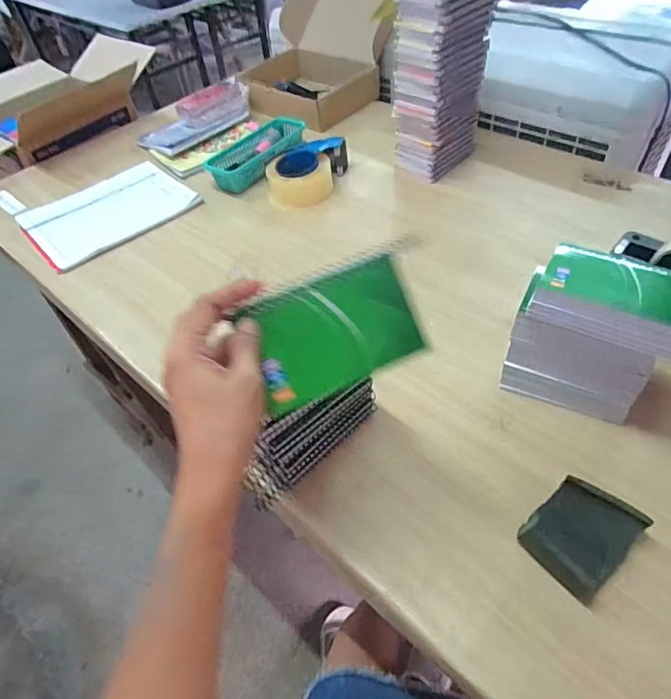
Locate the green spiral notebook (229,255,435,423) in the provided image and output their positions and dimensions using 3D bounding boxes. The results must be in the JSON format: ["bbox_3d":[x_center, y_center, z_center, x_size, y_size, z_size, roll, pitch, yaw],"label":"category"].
[{"bbox_3d":[0.000,-0.015,0.345,0.122,0.083,0.011,-23,8,-13],"label":"green spiral notebook"}]

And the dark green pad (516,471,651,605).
[{"bbox_3d":[0.216,0.164,0.422,0.100,0.035,0.074,-32,54,-24],"label":"dark green pad"}]

